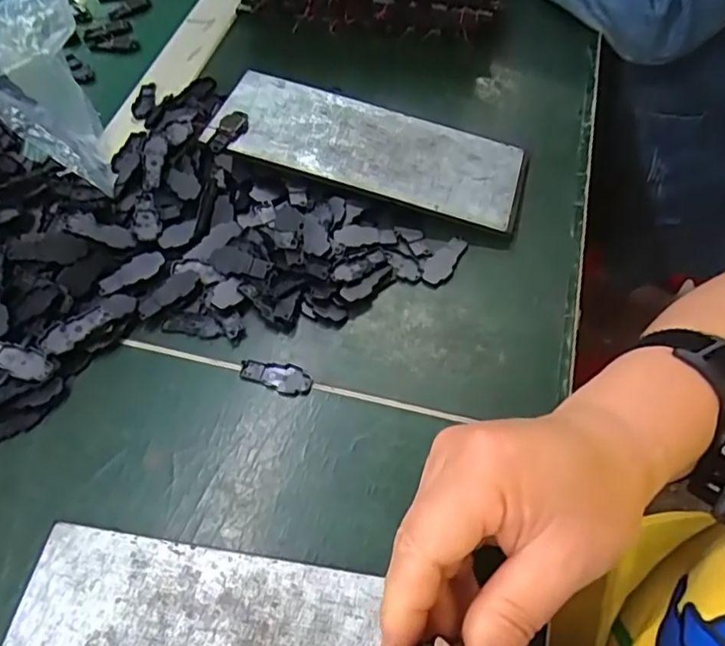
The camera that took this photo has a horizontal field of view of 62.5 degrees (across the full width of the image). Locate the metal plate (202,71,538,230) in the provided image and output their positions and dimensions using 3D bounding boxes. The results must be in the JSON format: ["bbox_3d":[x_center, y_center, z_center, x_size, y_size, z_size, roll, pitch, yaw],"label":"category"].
[{"bbox_3d":[0.004,-0.112,0.379,0.196,0.005,0.076,17,58,4],"label":"metal plate"}]

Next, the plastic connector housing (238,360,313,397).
[{"bbox_3d":[-0.046,0.028,0.318,0.039,0.004,0.017,17,59,14],"label":"plastic connector housing"}]

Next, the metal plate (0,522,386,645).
[{"bbox_3d":[-0.073,0.134,0.247,0.161,0.007,0.077,7,57,7],"label":"metal plate"}]

